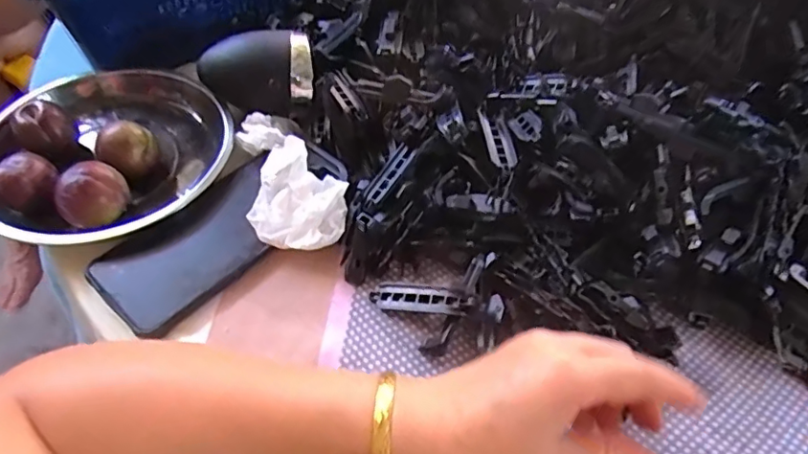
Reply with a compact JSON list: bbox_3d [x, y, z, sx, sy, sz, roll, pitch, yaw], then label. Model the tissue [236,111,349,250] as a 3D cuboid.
[{"bbox_3d":[-0.086,-0.041,0.397,0.067,0.048,0.136,-15,55,-13],"label":"tissue"}]

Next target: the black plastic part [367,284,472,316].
[{"bbox_3d":[0.011,0.046,0.347,0.070,0.010,0.019,2,49,27],"label":"black plastic part"}]

